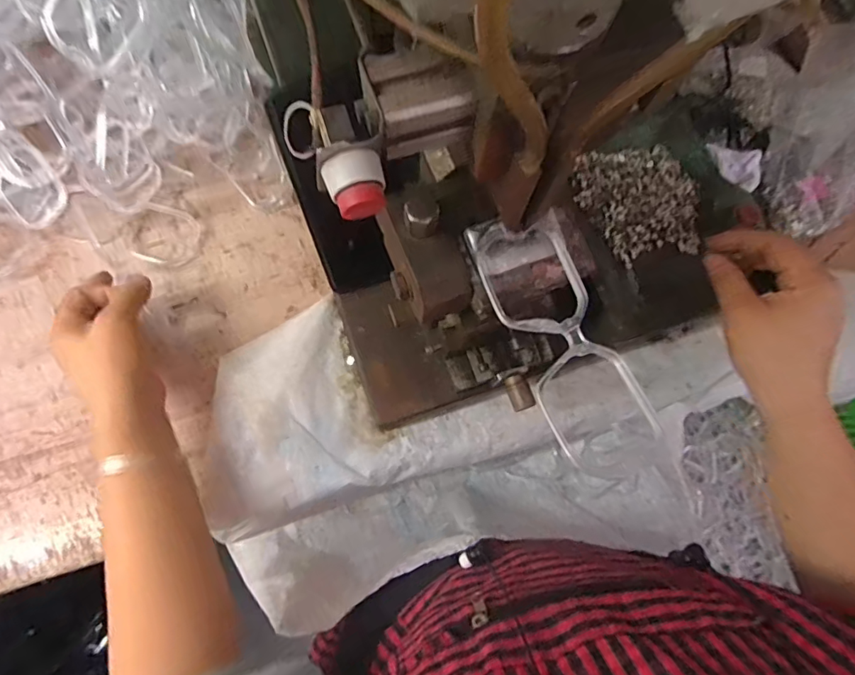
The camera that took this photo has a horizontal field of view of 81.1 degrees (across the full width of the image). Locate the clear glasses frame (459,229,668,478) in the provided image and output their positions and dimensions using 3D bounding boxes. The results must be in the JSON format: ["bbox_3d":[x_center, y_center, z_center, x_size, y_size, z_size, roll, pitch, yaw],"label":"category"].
[{"bbox_3d":[0.072,0.001,0.270,0.054,0.011,0.149,-19,77,-7],"label":"clear glasses frame"}]

